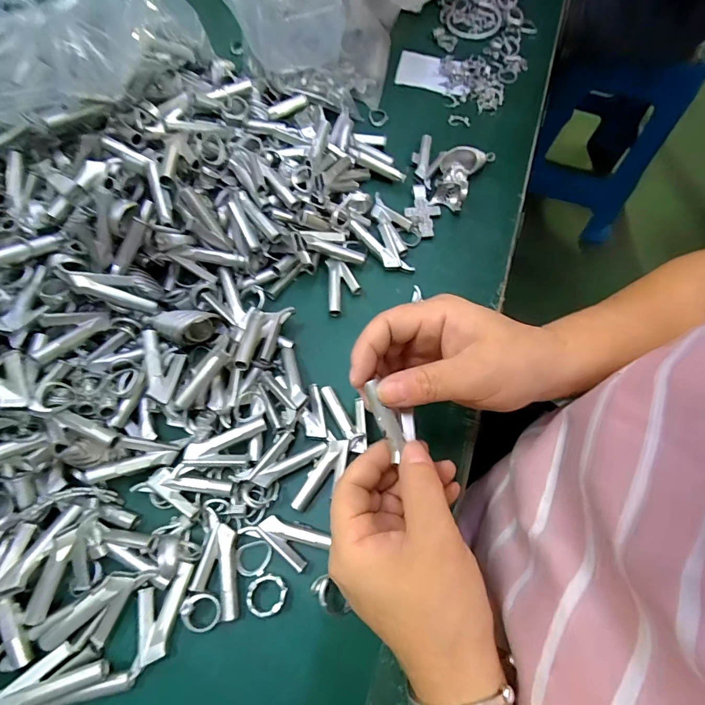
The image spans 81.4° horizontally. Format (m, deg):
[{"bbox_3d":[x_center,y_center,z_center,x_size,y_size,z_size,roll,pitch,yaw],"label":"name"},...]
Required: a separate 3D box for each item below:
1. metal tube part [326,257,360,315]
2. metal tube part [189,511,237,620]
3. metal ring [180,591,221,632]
[{"bbox_3d":[-0.007,-0.054,0.336,0.026,0.012,0.047,-4,68,-4],"label":"metal tube part"},{"bbox_3d":[-0.086,0.132,0.256,0.026,0.007,0.061,-5,68,-4],"label":"metal tube part"},{"bbox_3d":[-0.091,0.155,0.244,0.020,0.005,0.022,1,68,-2],"label":"metal ring"}]

